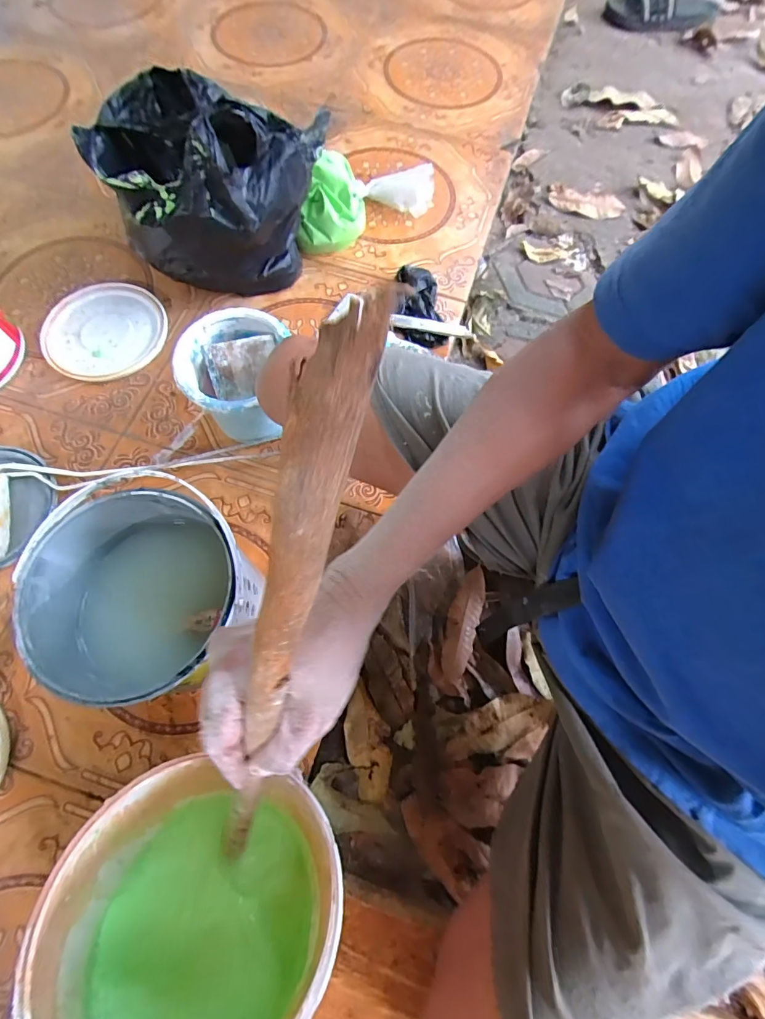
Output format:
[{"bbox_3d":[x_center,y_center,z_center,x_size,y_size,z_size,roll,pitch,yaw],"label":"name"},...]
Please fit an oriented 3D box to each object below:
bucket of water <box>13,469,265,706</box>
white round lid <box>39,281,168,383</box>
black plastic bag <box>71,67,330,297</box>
[{"bbox_3d":[-0.219,0.093,0.454,0.180,0.190,0.176,0,69,-1],"label":"bucket of water"},{"bbox_3d":[-0.425,-0.279,0.674,0.173,0.013,0.175,-16,70,-7],"label":"white round lid"},{"bbox_3d":[-0.226,-0.429,0.626,0.270,0.232,0.155,3,69,0],"label":"black plastic bag"}]

